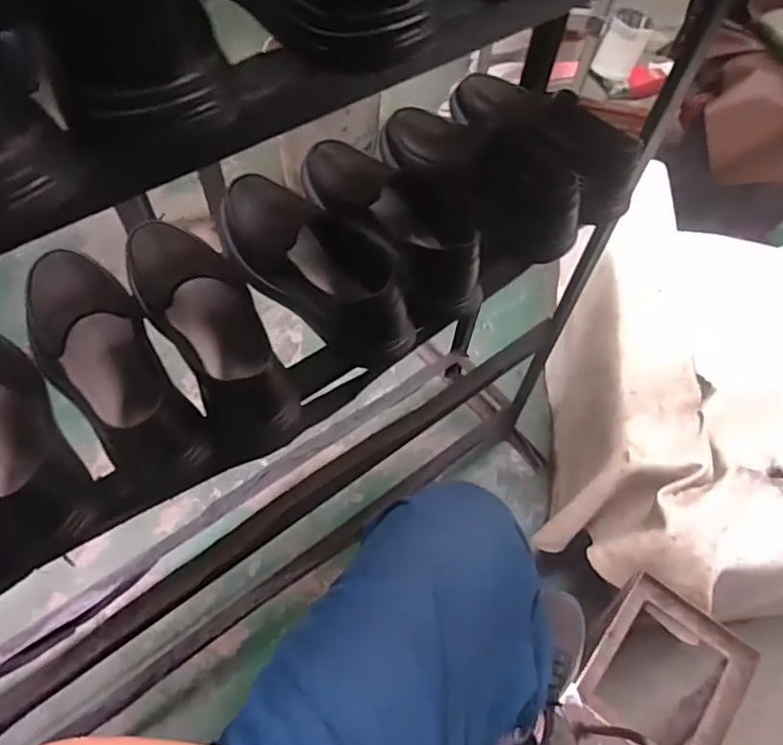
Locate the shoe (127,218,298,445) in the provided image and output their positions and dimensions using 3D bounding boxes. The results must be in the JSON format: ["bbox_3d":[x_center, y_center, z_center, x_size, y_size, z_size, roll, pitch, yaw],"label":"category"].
[{"bbox_3d":[-0.171,-0.042,0.561,0.100,0.108,0.251,-26,62,-17],"label":"shoe"}]

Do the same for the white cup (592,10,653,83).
[{"bbox_3d":[0.475,-0.668,1.208,0.083,0.108,0.078,1,58,-2],"label":"white cup"}]

